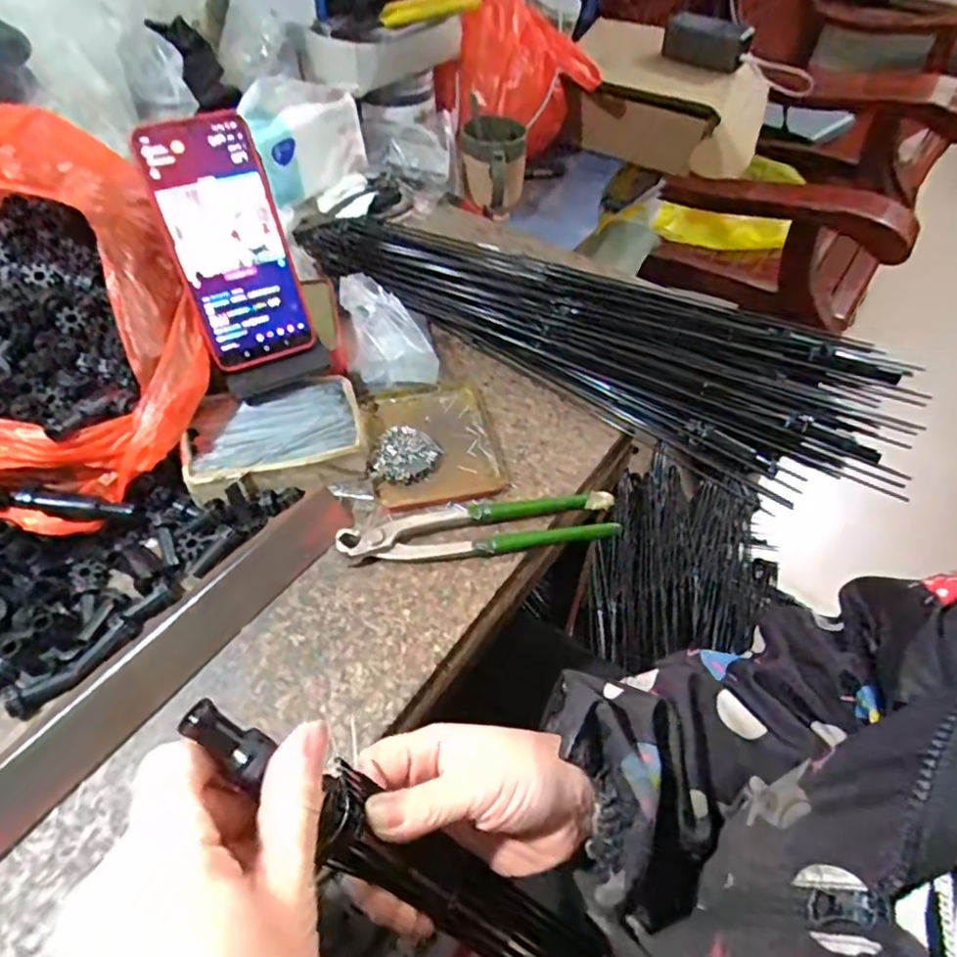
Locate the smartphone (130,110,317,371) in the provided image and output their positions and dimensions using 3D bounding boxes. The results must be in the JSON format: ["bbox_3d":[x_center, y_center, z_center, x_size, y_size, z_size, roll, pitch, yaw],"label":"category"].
[{"bbox_3d":[-0.175,-0.164,0.446,0.076,0.160,0.009,-22,24,-20],"label":"smartphone"}]

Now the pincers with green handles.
[{"bbox_3d":[0.002,0.034,0.454,0.197,0.017,0.045,-4,51,-7],"label":"pincers with green handles"}]

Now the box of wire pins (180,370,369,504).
[{"bbox_3d":[-0.151,-0.029,0.478,0.130,0.035,0.086,-14,53,-14],"label":"box of wire pins"}]

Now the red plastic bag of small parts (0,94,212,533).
[{"bbox_3d":[-0.322,-0.128,0.419,0.269,0.136,0.208,24,54,15],"label":"red plastic bag of small parts"}]

